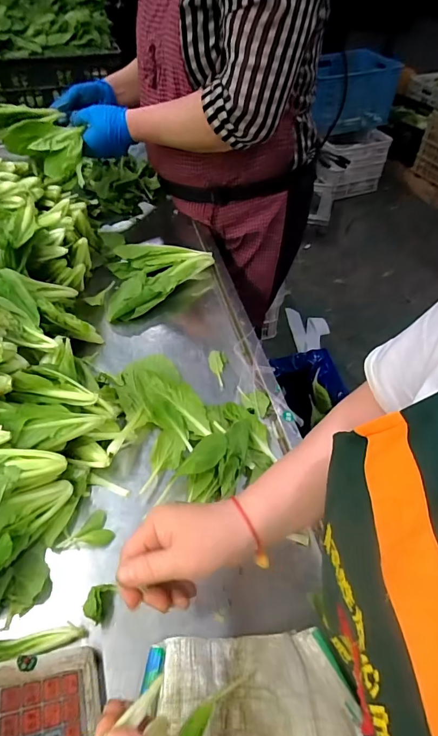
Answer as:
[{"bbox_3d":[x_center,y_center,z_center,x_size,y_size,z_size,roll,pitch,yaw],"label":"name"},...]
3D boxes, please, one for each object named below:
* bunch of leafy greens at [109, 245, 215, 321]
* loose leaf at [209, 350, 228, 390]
[{"bbox_3d":[-0.106,-0.167,0.733,0.186,0.037,0.180,-5,50,-4],"label":"bunch of leafy greens"},{"bbox_3d":[-0.003,0.002,0.620,0.028,0.009,0.079,3,50,2],"label":"loose leaf"}]

